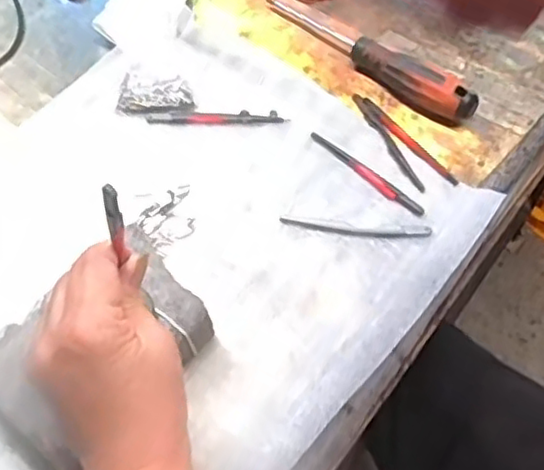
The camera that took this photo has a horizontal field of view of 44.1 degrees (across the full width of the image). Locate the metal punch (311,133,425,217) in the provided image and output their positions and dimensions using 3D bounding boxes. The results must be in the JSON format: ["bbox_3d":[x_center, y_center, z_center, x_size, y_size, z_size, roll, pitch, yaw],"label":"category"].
[{"bbox_3d":[0.068,-0.046,0.489,0.010,0.004,0.102,-40,68,-23],"label":"metal punch"}]

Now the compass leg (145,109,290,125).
[{"bbox_3d":[-0.043,-0.091,0.514,0.105,0.006,0.013,3,59,-1],"label":"compass leg"}]

